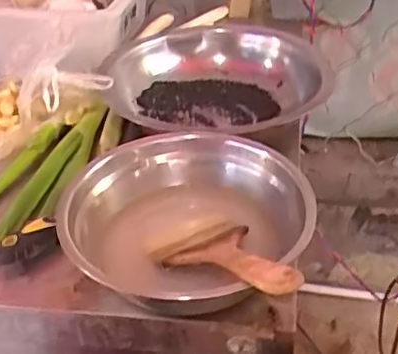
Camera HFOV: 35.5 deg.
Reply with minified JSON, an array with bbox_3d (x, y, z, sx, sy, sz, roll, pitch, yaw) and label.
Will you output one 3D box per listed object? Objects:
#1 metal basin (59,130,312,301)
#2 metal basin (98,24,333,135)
[{"bbox_3d":[-0.008,0.044,0.591,0.192,0.085,0.220,-32,44,-32],"label":"metal basin"},{"bbox_3d":[0.013,-0.110,0.838,0.275,0.099,0.275,-3,36,2],"label":"metal basin"}]

